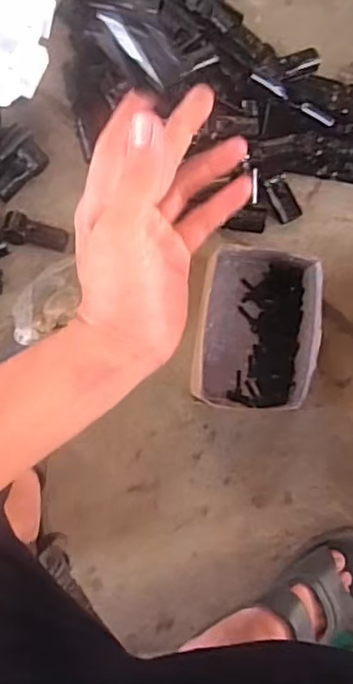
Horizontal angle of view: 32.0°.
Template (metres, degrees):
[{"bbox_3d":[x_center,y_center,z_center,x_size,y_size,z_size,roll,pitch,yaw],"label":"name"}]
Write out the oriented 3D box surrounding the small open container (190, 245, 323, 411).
[{"bbox_3d":[0.098,-0.015,0.774,0.139,0.086,0.199,7,86,-4],"label":"small open container"}]

